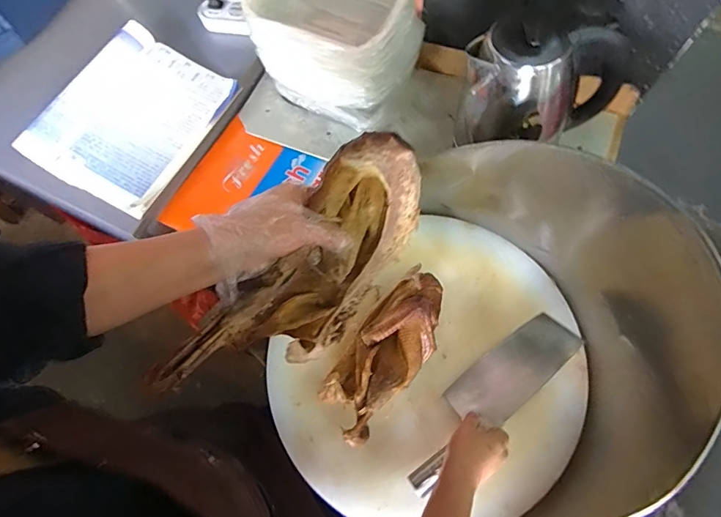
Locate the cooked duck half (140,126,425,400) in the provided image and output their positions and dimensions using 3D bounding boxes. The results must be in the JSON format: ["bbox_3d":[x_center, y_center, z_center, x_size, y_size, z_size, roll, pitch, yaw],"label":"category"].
[{"bbox_3d":[-0.049,0.016,0.414,0.088,0.134,0.292,45,101,16],"label":"cooked duck half"}]

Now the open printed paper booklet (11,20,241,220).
[{"bbox_3d":[-0.385,-0.239,0.743,0.231,0.032,0.293,31,75,1],"label":"open printed paper booklet"}]

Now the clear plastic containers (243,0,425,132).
[{"bbox_3d":[-0.032,-0.354,0.689,0.237,0.162,0.189,24,73,10],"label":"clear plastic containers"}]

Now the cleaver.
[{"bbox_3d":[0.187,0.207,0.640,0.311,0.027,0.093,-42,44,-11],"label":"cleaver"}]

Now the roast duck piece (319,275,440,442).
[{"bbox_3d":[0.038,0.137,0.631,0.101,0.080,0.242,32,75,13],"label":"roast duck piece"}]

